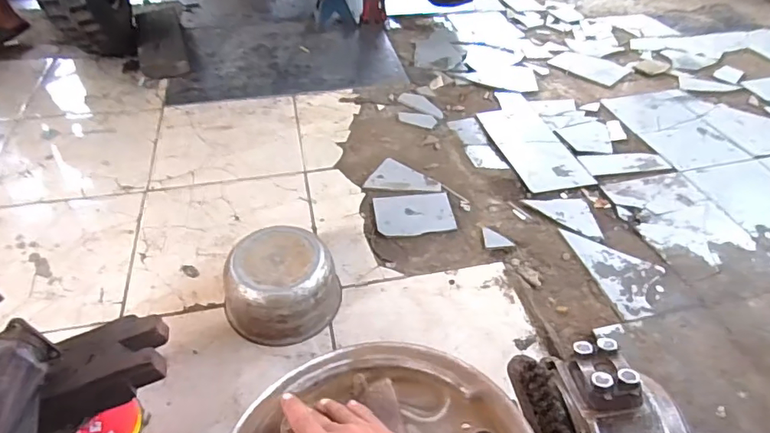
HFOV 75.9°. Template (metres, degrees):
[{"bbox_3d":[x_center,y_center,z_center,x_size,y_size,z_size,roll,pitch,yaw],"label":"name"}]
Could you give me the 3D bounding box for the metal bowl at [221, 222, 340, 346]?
[{"bbox_3d":[-0.207,0.136,0.980,0.221,0.125,0.201,1,45,-1],"label":"metal bowl"}]

